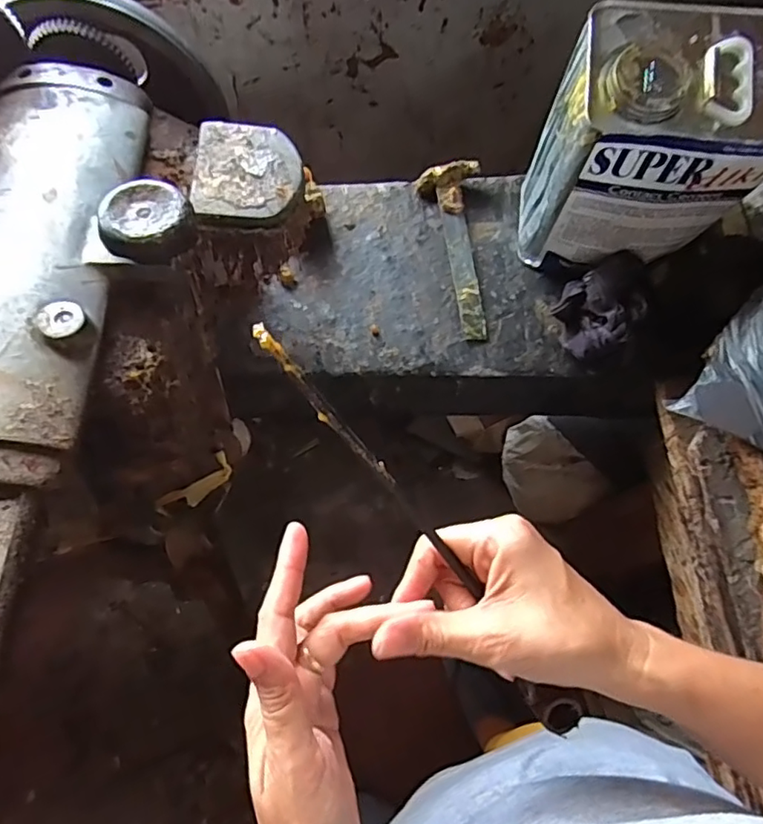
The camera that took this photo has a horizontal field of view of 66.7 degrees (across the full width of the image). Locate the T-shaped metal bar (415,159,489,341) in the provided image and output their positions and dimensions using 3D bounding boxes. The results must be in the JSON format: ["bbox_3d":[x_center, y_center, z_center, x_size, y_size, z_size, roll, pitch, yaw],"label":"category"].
[{"bbox_3d":[0.094,-0.174,0.610,0.066,0.015,0.193,-18,79,6],"label":"T-shaped metal bar"}]

